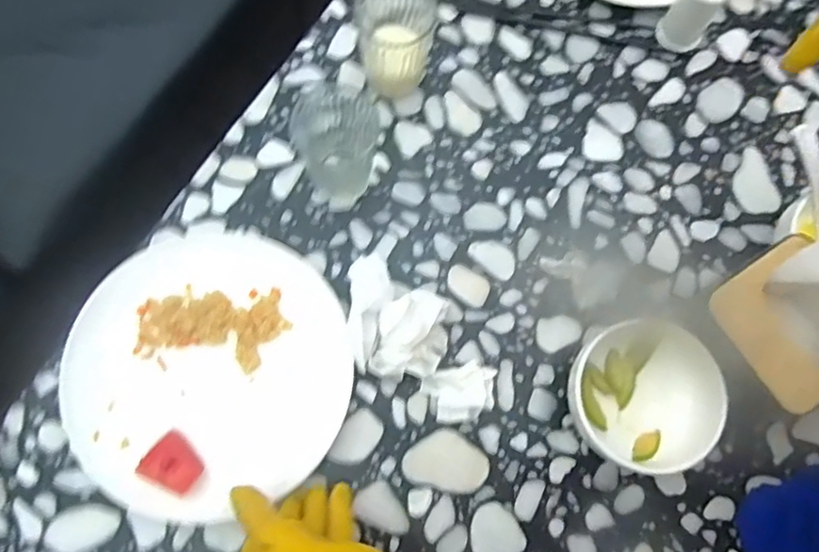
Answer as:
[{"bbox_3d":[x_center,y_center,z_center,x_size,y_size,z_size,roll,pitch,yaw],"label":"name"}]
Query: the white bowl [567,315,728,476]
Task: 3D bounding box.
[{"bbox_3d":[0.194,0.097,0.512,0.123,0.040,0.116,0,74,-2],"label":"white bowl"}]

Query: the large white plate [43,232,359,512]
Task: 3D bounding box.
[{"bbox_3d":[-0.166,0.074,0.506,0.229,0.017,0.216,0,74,-2],"label":"large white plate"}]

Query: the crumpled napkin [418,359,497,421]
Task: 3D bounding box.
[{"bbox_3d":[0.043,0.096,0.512,0.057,0.029,0.043,-12,75,-5],"label":"crumpled napkin"}]

